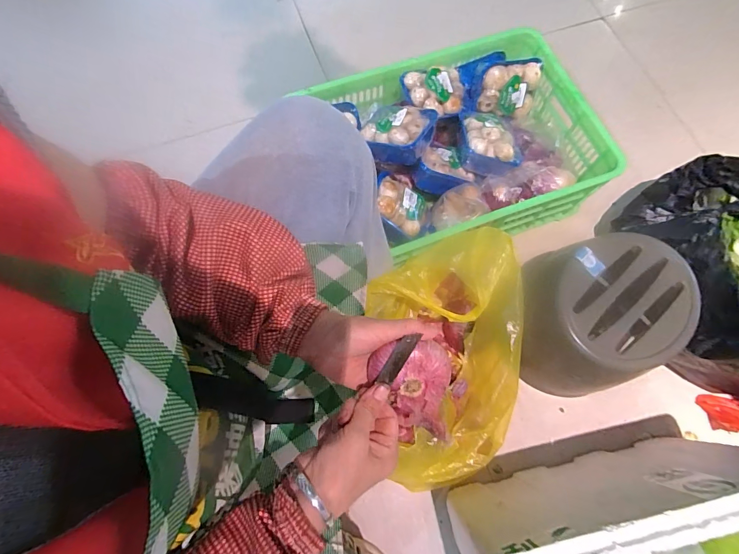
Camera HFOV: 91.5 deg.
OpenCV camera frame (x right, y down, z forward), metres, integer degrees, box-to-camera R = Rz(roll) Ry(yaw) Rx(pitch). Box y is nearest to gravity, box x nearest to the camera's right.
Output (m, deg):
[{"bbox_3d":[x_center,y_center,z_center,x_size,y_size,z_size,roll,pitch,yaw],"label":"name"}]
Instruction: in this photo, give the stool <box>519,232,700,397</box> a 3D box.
[{"bbox_3d":[0.391,0.082,0.656,0.275,0.206,0.235,-24,74,-8],"label":"stool"}]

